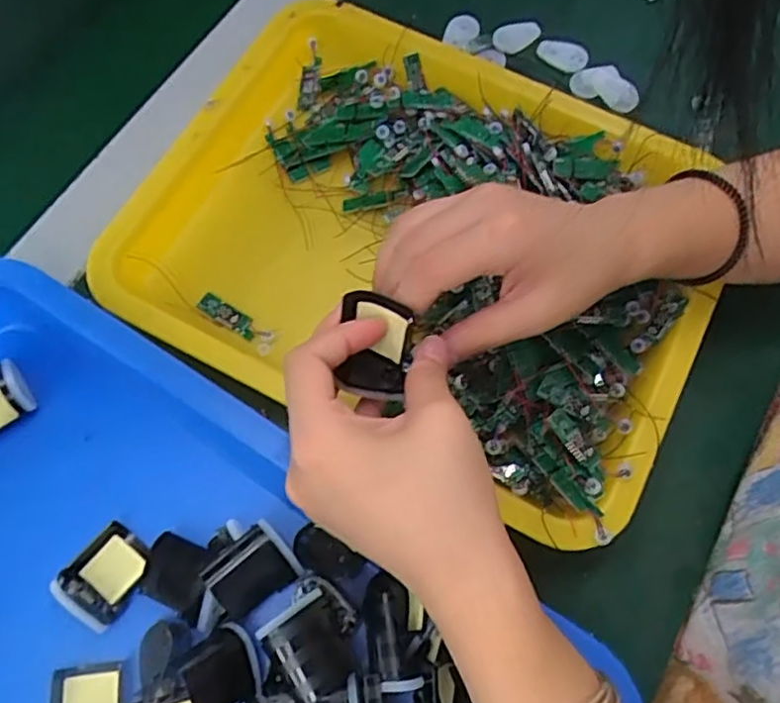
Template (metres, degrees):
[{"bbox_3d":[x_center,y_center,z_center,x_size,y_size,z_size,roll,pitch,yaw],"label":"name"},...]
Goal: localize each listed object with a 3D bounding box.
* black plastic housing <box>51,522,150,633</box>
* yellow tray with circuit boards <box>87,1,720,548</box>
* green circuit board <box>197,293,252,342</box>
[{"bbox_3d":[-0.144,0.113,0.332,0.036,0.016,0.043,34,72,12],"label":"black plastic housing"},{"bbox_3d":[0.021,-0.064,0.408,0.333,0.055,0.261,27,70,10],"label":"yellow tray with circuit boards"},{"bbox_3d":[-0.099,-0.022,0.395,0.041,0.005,0.013,31,71,11],"label":"green circuit board"}]

